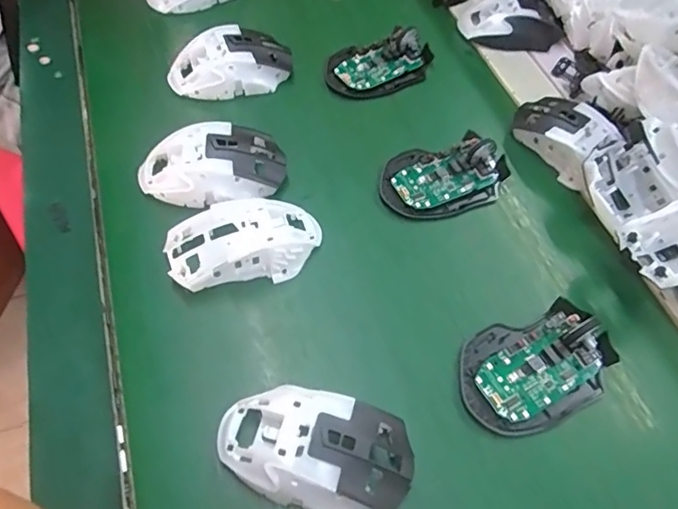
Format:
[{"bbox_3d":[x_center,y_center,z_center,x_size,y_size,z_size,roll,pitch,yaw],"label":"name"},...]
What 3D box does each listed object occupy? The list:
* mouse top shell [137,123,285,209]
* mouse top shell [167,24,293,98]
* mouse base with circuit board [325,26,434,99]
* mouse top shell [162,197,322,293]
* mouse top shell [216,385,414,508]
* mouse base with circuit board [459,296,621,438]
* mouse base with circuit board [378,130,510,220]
[{"bbox_3d":[-0.103,-0.068,0.427,0.118,0.046,0.065,-7,57,-8],"label":"mouse top shell"},{"bbox_3d":[-0.103,-0.182,0.498,0.118,0.038,0.062,-15,59,-13],"label":"mouse top shell"},{"bbox_3d":[0.039,-0.191,0.530,0.110,0.033,0.070,-27,63,-18],"label":"mouse base with circuit board"},{"bbox_3d":[-0.069,-0.008,0.389,0.111,0.037,0.057,-13,60,-10],"label":"mouse top shell"},{"bbox_3d":[-0.015,0.115,0.312,0.114,0.037,0.064,16,59,7],"label":"mouse top shell"},{"bbox_3d":[0.135,0.073,0.355,0.110,0.024,0.073,-23,62,-16],"label":"mouse base with circuit board"},{"bbox_3d":[0.091,-0.069,0.446,0.112,0.022,0.072,-14,60,-11],"label":"mouse base with circuit board"}]

